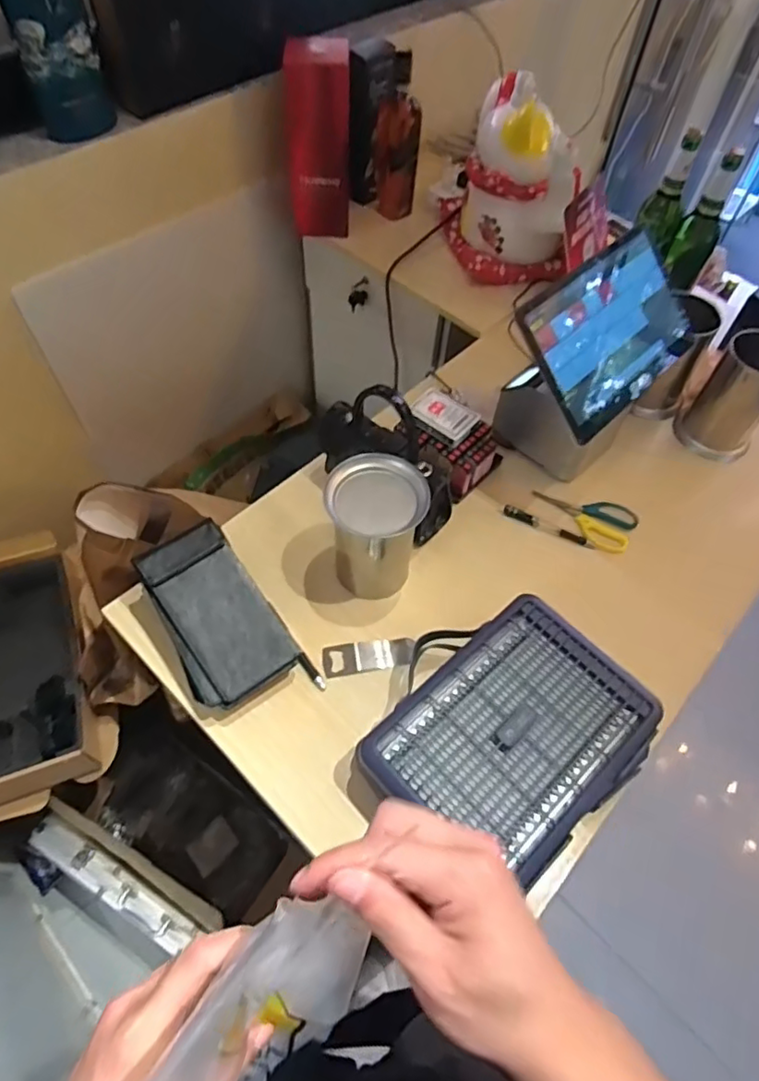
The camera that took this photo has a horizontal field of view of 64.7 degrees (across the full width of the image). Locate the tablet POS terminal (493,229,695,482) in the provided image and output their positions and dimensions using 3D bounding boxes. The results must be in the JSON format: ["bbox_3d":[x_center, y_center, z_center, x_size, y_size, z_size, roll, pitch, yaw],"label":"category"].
[{"bbox_3d":[0.280,-0.227,0.835,0.165,0.272,0.272,37,64,19],"label":"tablet POS terminal"}]

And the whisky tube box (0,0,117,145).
[{"bbox_3d":[-0.447,-0.706,0.799,0.095,0.296,0.079,-5,58,-6],"label":"whisky tube box"}]

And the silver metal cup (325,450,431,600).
[{"bbox_3d":[-0.004,-0.012,0.736,0.111,0.171,0.102,-1,58,-3],"label":"silver metal cup"}]

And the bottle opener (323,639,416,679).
[{"bbox_3d":[-0.012,0.141,0.727,0.110,0.008,0.036,-9,75,3],"label":"bottle opener"}]

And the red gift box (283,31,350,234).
[{"bbox_3d":[-0.108,-0.712,1.085,0.107,0.278,0.107,-1,58,-3],"label":"red gift box"}]

